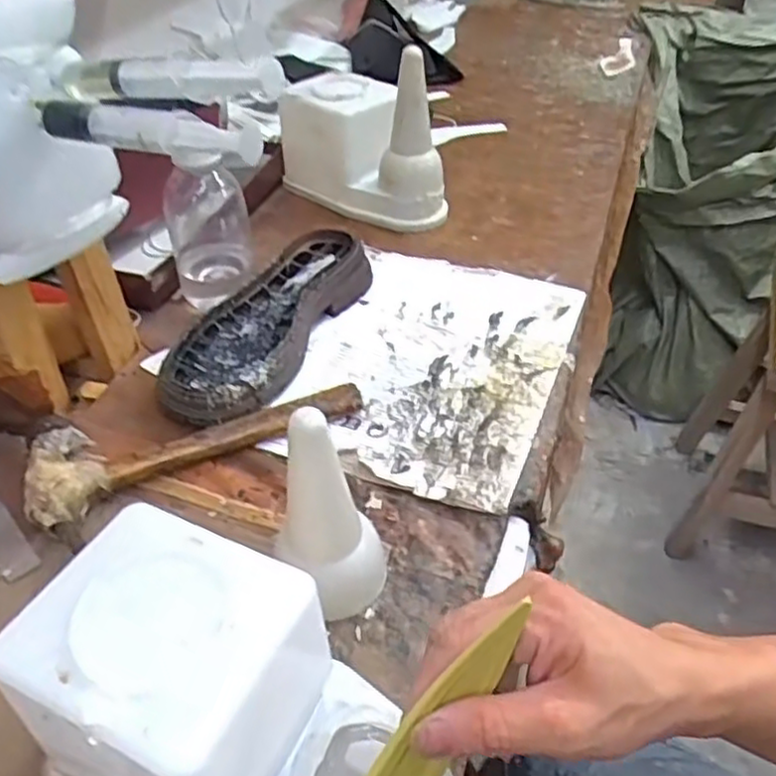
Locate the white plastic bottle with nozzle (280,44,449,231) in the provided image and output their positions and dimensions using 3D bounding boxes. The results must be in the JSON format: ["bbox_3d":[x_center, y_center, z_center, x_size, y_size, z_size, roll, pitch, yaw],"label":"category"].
[{"bbox_3d":[-0.027,-0.280,0.779,0.097,0.160,0.200,-26,47,-26],"label":"white plastic bottle with nozzle"}]

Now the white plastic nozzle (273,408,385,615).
[{"bbox_3d":[-0.029,0.070,0.402,0.046,0.135,0.055,13,43,13],"label":"white plastic nozzle"}]

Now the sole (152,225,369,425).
[{"bbox_3d":[-0.101,-0.059,0.621,0.094,0.037,0.251,16,44,16],"label":"sole"}]

